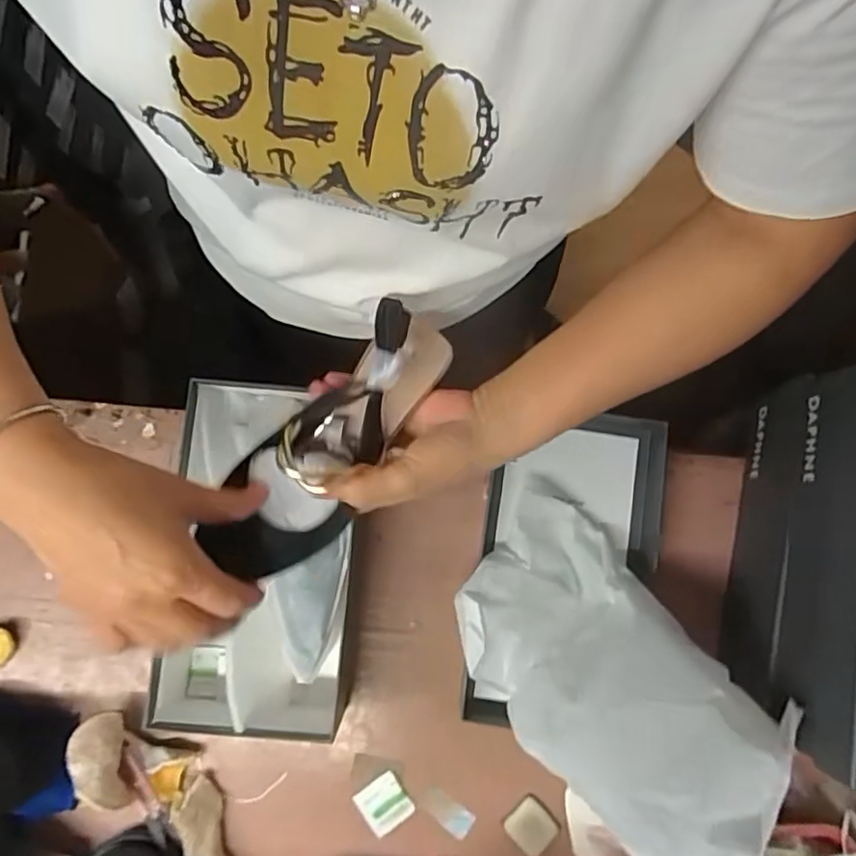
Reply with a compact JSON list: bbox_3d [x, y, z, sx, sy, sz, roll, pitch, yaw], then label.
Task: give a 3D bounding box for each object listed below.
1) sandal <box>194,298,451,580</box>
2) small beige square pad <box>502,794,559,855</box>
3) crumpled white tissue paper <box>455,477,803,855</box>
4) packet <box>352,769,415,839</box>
[{"bbox_3d":[-0.063,0.009,0.387,0.072,0.051,0.192,38,86,6],"label":"sandal"},{"bbox_3d":[0.097,0.374,0.570,0.041,0.004,0.044,-43,83,-7],"label":"small beige square pad"},{"bbox_3d":[0.143,0.193,0.494,0.172,0.177,0.263,-40,83,-7],"label":"crumpled white tissue paper"},{"bbox_3d":[-0.042,0.355,0.574,0.045,0.005,0.043,-36,82,-6],"label":"packet"}]

